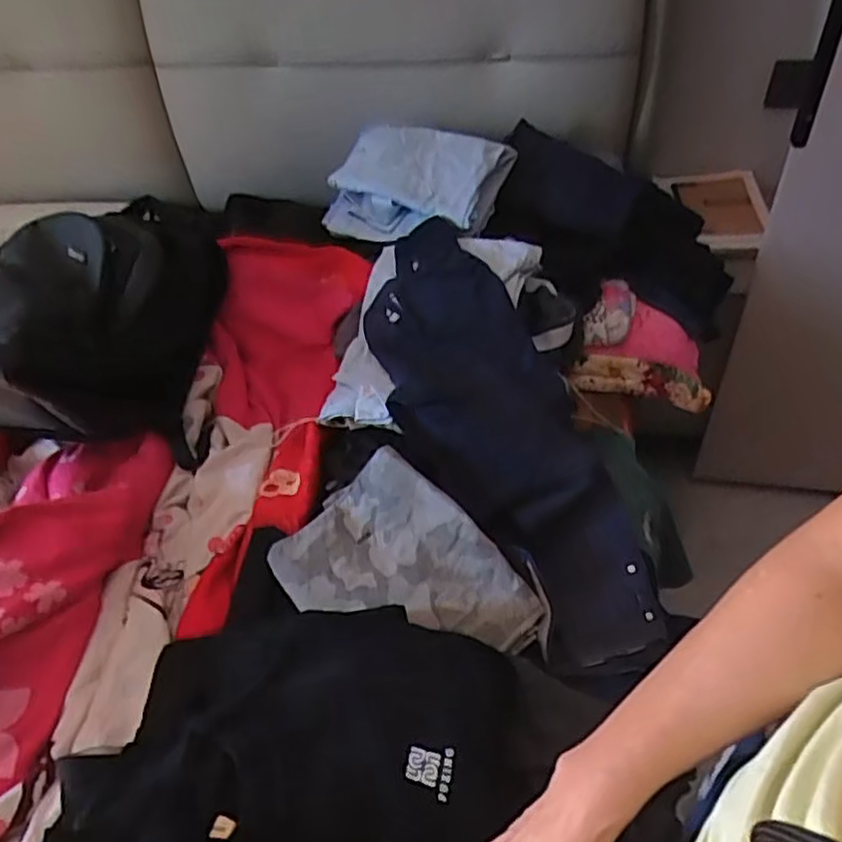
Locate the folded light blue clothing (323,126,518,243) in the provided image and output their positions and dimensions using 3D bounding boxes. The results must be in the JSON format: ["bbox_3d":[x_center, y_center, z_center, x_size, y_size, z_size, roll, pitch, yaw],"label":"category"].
[{"bbox_3d":[-0.007,-0.396,1.158,0.284,0.078,0.209,14,65,17],"label":"folded light blue clothing"}]

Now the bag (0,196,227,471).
[{"bbox_3d":[-0.468,-0.144,1.032,0.288,0.251,0.489,-1,45,5],"label":"bag"}]

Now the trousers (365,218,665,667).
[{"bbox_3d":[0.098,-0.006,0.932,0.254,0.109,0.658,-19,62,-13],"label":"trousers"}]

